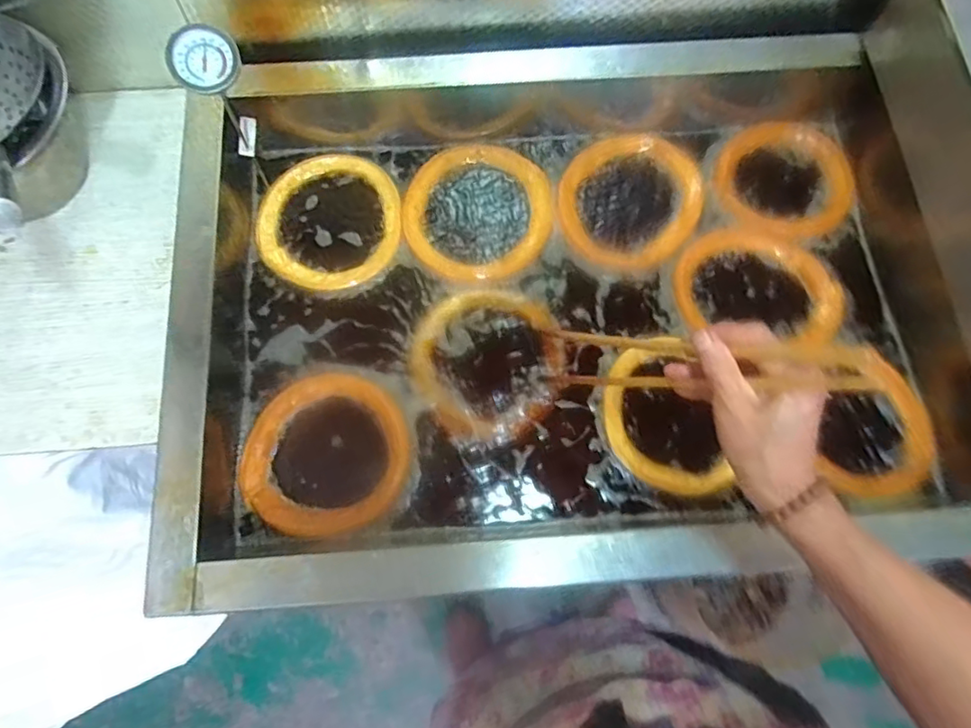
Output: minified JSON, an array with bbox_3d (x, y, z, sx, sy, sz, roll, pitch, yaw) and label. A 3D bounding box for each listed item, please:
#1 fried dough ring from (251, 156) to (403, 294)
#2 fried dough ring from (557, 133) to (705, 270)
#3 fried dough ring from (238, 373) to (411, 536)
[{"bbox_3d":[-0.187,-0.171,0.715,0.172,0.013,0.181,0,73,-1],"label":"fried dough ring"},{"bbox_3d":[0.177,-0.196,0.717,0.176,0.020,0.163,0,73,-1],"label":"fried dough ring"},{"bbox_3d":[-0.166,0.091,0.625,0.170,0.015,0.164,0,73,-1],"label":"fried dough ring"}]

